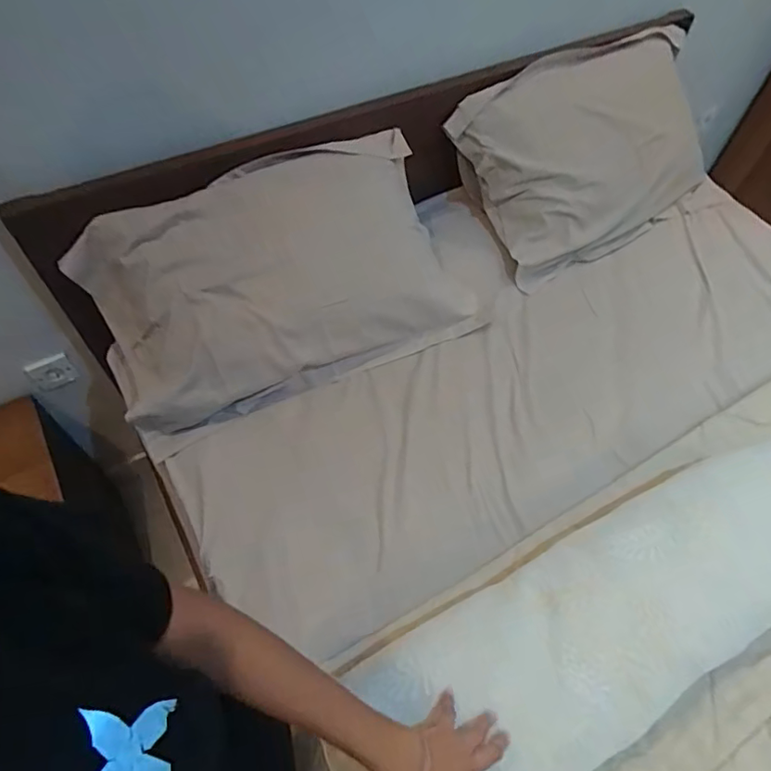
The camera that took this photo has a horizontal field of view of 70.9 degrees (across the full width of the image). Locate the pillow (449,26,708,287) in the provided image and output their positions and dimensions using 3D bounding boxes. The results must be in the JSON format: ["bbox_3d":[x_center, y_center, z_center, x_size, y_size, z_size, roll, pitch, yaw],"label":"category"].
[{"bbox_3d":[0.474,-0.522,1.234,0.593,0.430,0.173,-21,19,-5],"label":"pillow"}]

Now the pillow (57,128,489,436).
[{"bbox_3d":[-0.176,-0.203,1.015,0.674,0.150,0.414,-21,101,-16],"label":"pillow"}]

